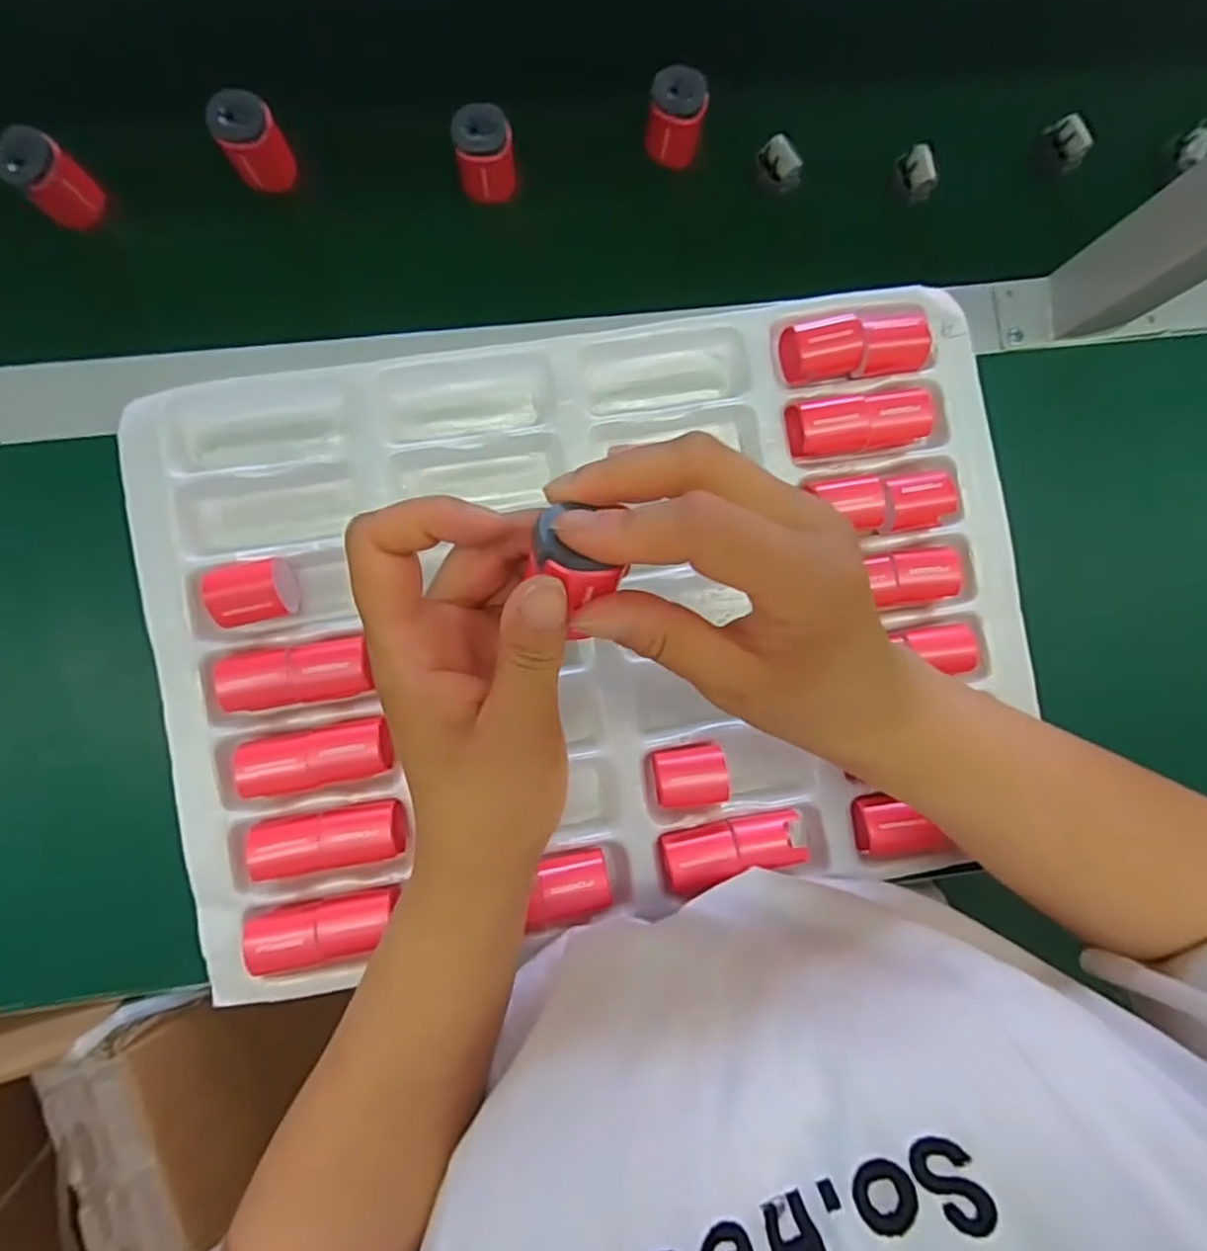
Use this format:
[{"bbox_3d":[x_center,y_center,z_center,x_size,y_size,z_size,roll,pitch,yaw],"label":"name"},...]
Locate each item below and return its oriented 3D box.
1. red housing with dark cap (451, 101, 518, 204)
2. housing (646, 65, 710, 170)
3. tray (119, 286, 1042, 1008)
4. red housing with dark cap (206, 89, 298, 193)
[{"bbox_3d":[-0.064,-0.257,0.373,0.030,0.040,0.030,-9,90,-4],"label":"red housing with dark cap"},{"bbox_3d":[0.040,-0.283,0.382,0.030,0.037,0.028,9,88,-4],"label":"housing"},{"bbox_3d":[-0.001,-0.002,0.371,0.451,0.049,0.312,-10,90,-4],"label":"tray"},{"bbox_3d":[-0.187,-0.258,0.365,0.031,0.039,0.028,-32,91,-4],"label":"red housing with dark cap"}]

